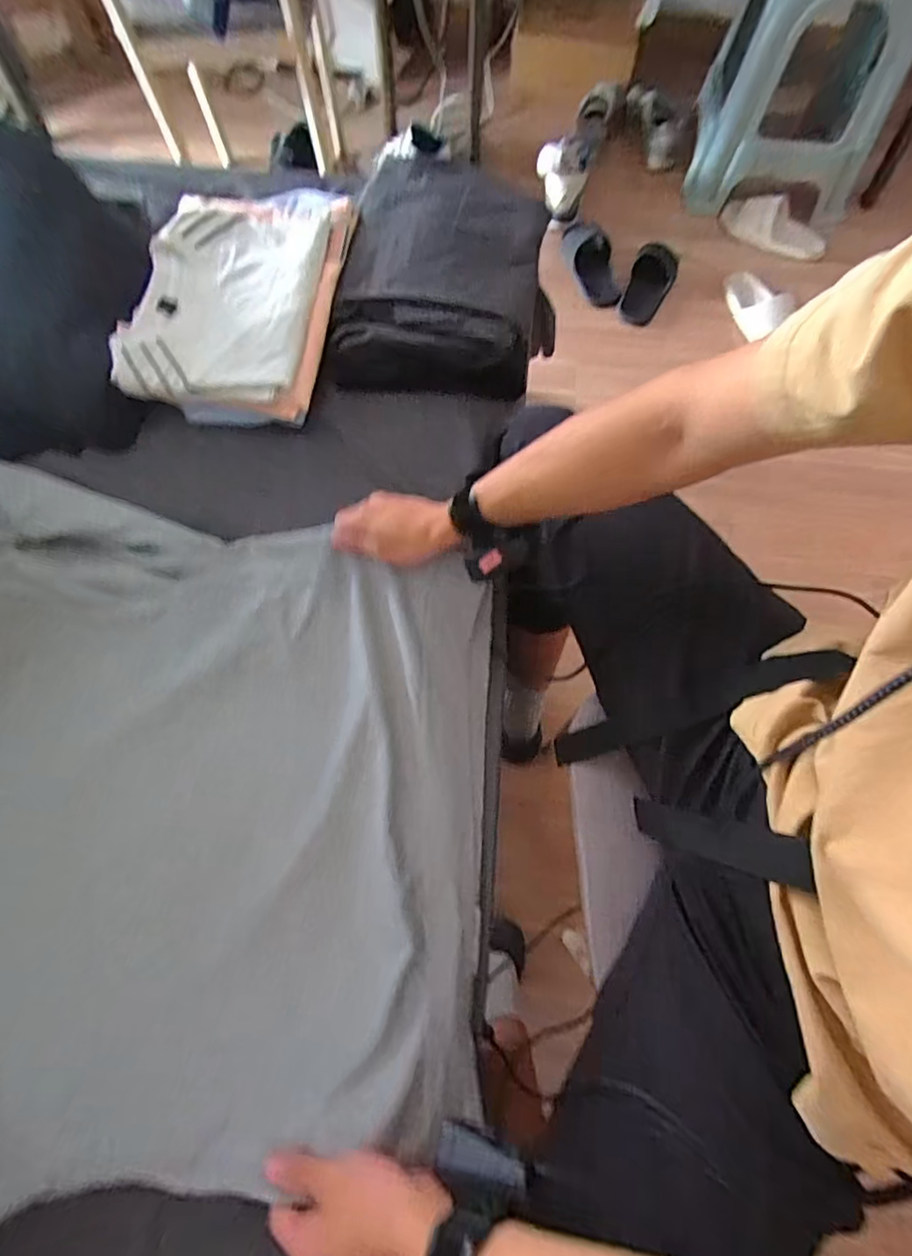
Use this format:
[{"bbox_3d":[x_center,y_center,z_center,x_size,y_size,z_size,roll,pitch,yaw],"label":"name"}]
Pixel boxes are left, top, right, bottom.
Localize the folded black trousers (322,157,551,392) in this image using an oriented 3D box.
[{"bbox_3d":[-0.018,-0.477,0.750,0.258,0.066,0.342,6,72,3],"label":"folded black trousers"}]

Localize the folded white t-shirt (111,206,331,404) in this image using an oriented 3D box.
[{"bbox_3d":[-0.302,-0.450,0.740,0.241,0.032,0.334,4,71,2],"label":"folded white t-shirt"}]

